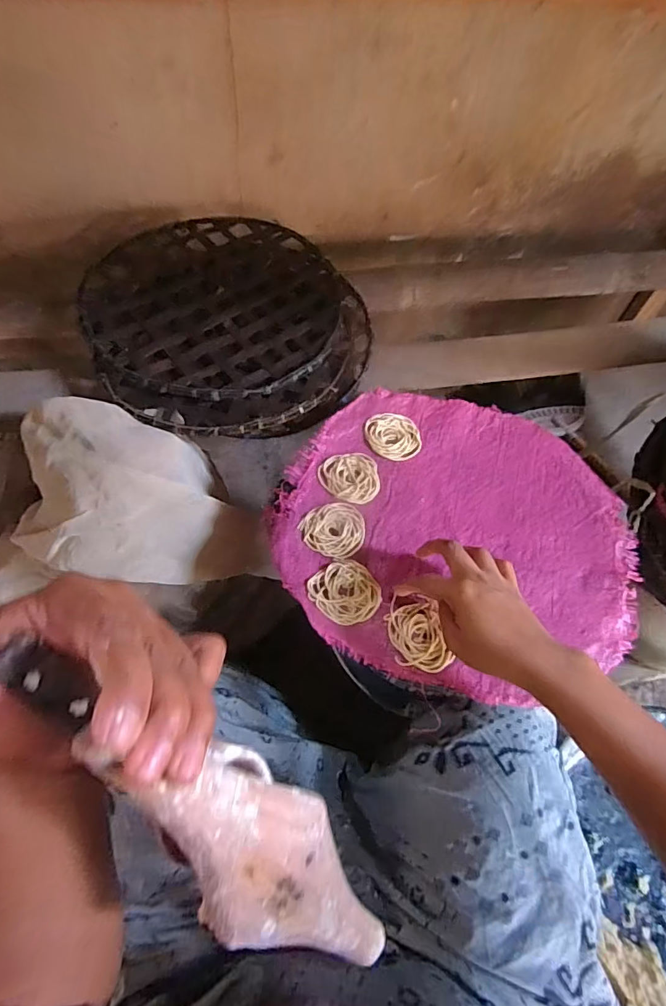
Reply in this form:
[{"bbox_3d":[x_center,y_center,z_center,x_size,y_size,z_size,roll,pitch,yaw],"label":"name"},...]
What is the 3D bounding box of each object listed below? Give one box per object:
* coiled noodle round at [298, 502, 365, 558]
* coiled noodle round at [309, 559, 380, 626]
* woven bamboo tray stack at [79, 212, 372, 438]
[{"bbox_3d":[0.002,0.027,0.527,0.066,0.006,0.065,2,59,-3],"label":"coiled noodle round"},{"bbox_3d":[0.013,0.089,0.484,0.063,0.006,0.065,2,59,-3],"label":"coiled noodle round"},{"bbox_3d":[-0.147,-0.265,0.707,0.385,0.064,0.418,-25,63,-17],"label":"woven bamboo tray stack"}]

